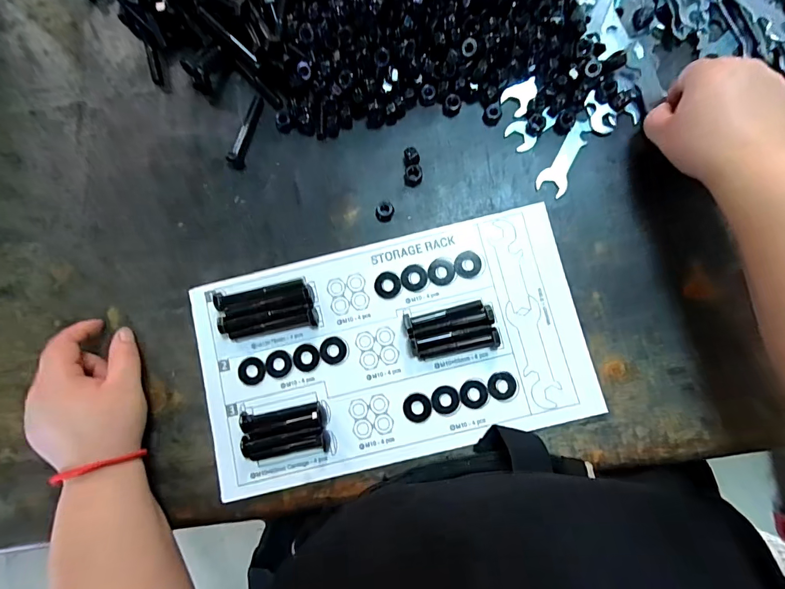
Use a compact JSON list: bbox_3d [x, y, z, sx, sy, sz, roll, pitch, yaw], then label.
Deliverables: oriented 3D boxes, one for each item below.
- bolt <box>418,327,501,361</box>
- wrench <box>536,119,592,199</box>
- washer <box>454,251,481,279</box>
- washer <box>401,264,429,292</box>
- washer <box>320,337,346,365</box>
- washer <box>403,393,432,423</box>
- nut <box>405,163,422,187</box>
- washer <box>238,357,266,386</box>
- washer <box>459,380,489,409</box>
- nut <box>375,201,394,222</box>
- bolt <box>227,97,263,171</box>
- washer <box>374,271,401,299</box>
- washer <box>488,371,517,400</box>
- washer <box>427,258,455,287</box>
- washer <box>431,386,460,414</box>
[{"bbox_3d":[0.058,0.046,0.351,0.070,0.013,0.017,-14,82,1],"label":"bolt"},{"bbox_3d":[0.161,-0.131,0.378,0.027,0.004,0.079,25,84,6],"label":"wrench"},{"bbox_3d":[0.069,-0.027,0.365,0.024,0.004,0.024,0,83,3],"label":"washer"},{"bbox_3d":[0.020,-0.015,0.365,0.024,0.004,0.024,0,83,3],"label":"washer"},{"bbox_3d":[-0.053,0.050,0.361,0.024,0.004,0.024,0,83,3],"label":"washer"},{"bbox_3d":[0.021,0.099,0.350,0.024,0.004,0.024,0,83,3],"label":"washer"},{"bbox_3d":[0.020,-0.112,0.380,0.016,0.008,0.020,2,83,3],"label":"nut"},{"bbox_3d":[-0.127,0.069,0.362,0.024,0.004,0.024,0,83,3],"label":"washer"},{"bbox_3d":[0.070,0.086,0.349,0.023,0.004,0.023,0,83,3],"label":"washer"},{"bbox_3d":[-0.007,-0.078,0.377,0.017,0.007,0.019,-10,82,1],"label":"nut"},{"bbox_3d":[-0.142,-0.158,0.391,0.013,0.013,0.073,14,84,5],"label":"bolt"},{"bbox_3d":[-0.004,-0.009,0.366,0.024,0.004,0.024,0,83,3],"label":"washer"},{"bbox_3d":[0.095,0.079,0.349,0.024,0.004,0.023,0,83,3],"label":"washer"},{"bbox_3d":[0.044,-0.021,0.365,0.023,0.004,0.025,0,83,3],"label":"washer"},{"bbox_3d":[0.046,0.091,0.349,0.024,0.004,0.023,0,83,3],"label":"washer"}]

